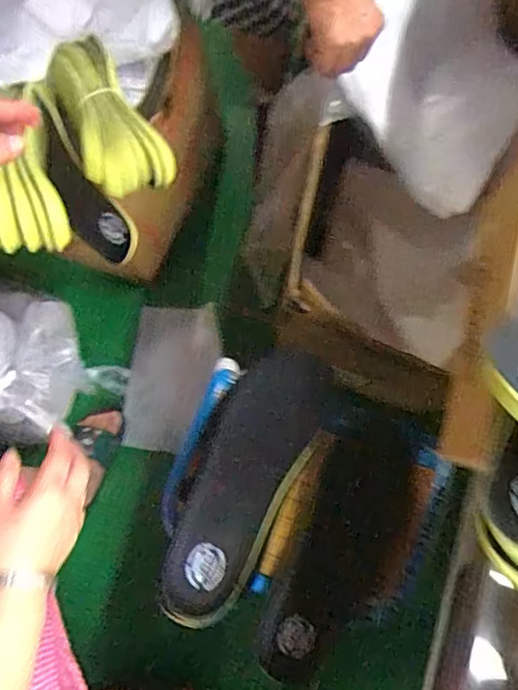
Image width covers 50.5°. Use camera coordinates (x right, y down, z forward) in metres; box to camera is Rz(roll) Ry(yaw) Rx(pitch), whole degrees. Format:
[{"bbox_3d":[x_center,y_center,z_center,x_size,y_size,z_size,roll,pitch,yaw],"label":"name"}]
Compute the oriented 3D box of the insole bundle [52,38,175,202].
[{"bbox_3d":[-0.210,-0.304,0.722,0.101,0.065,0.263,-30,81,-5],"label":"insole bundle"}]

